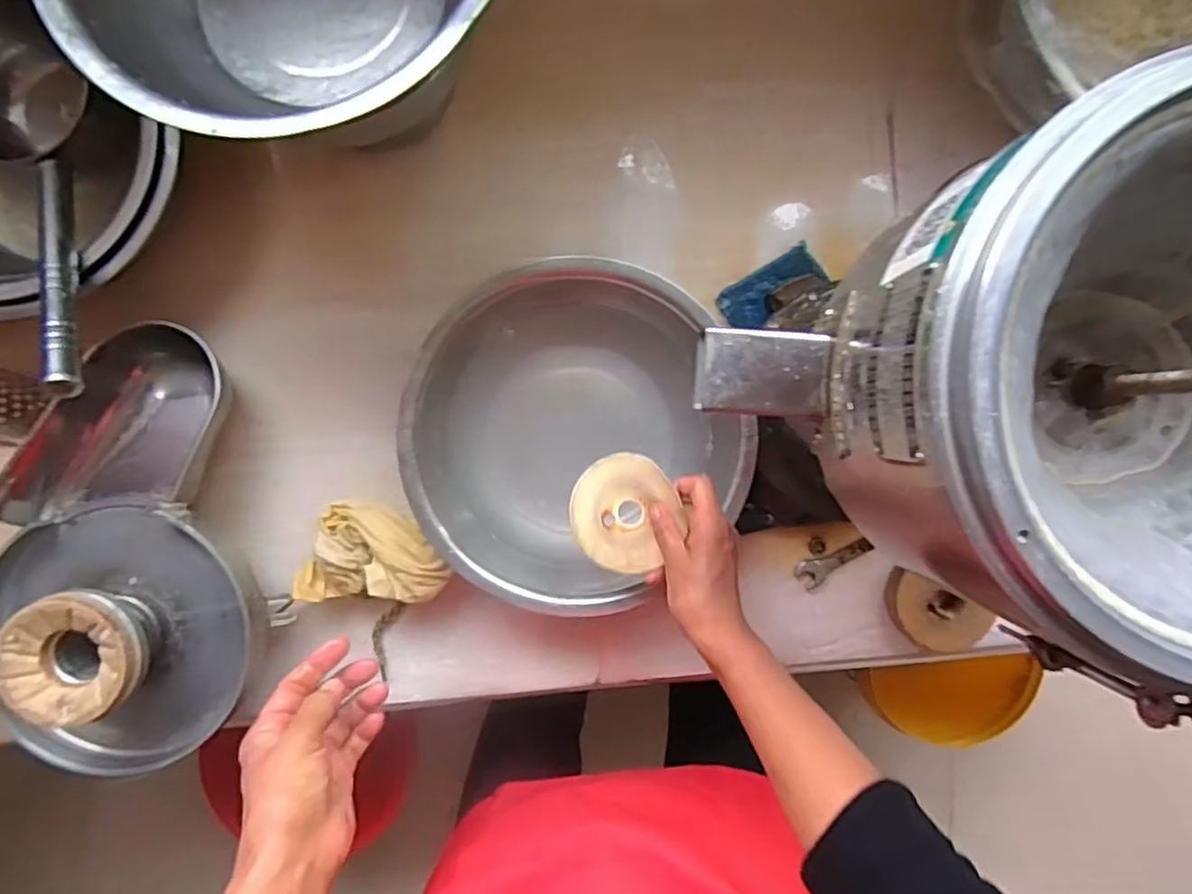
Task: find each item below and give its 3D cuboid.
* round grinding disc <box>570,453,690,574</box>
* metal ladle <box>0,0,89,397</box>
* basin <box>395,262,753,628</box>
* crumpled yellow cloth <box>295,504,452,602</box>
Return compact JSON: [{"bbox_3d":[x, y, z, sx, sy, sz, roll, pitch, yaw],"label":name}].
[{"bbox_3d":[0.025,0.056,0.540,0.089,0.020,0.095,0,93,0],"label":"round grinding disc"},{"bbox_3d":[-0.477,-0.197,0.547,0.105,0.103,0.366,-29,75,1],"label":"metal ladle"},{"bbox_3d":[-0.023,-0.016,0.623,0.301,0.080,0.302,0,93,0],"label":"basin"},{"bbox_3d":[-0.211,0.100,0.620,0.149,0.058,0.092,-1,93,0],"label":"crumpled yellow cloth"}]

